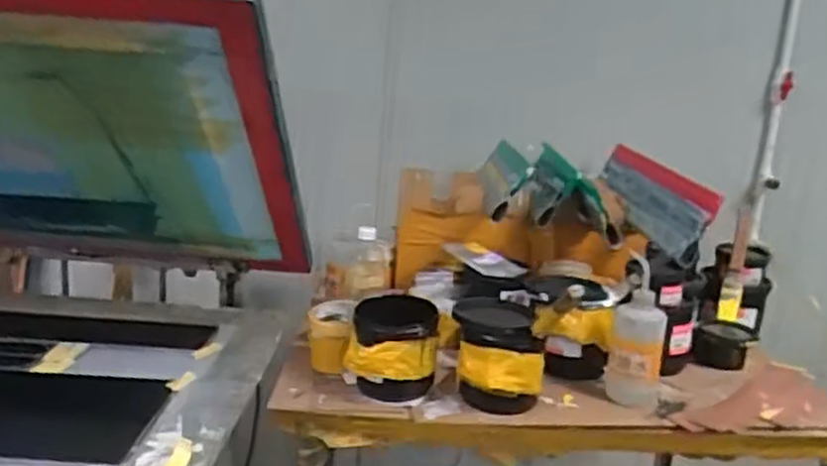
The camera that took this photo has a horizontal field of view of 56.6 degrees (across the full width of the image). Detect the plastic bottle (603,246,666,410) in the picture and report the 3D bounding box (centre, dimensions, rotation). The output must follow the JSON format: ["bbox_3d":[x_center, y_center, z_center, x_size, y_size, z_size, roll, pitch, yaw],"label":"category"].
[{"bbox_3d":[0.337,0.158,1.156,0.079,0.202,0.063,9,16,19],"label":"plastic bottle"}]

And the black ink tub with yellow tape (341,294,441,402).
[{"bbox_3d":[-0.031,0.172,1.128,0.128,0.126,0.113,5,15,5],"label":"black ink tub with yellow tape"}]

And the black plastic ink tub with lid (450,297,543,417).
[{"bbox_3d":[0.121,0.183,1.118,0.127,0.127,0.153,4,15,0],"label":"black plastic ink tub with lid"}]

